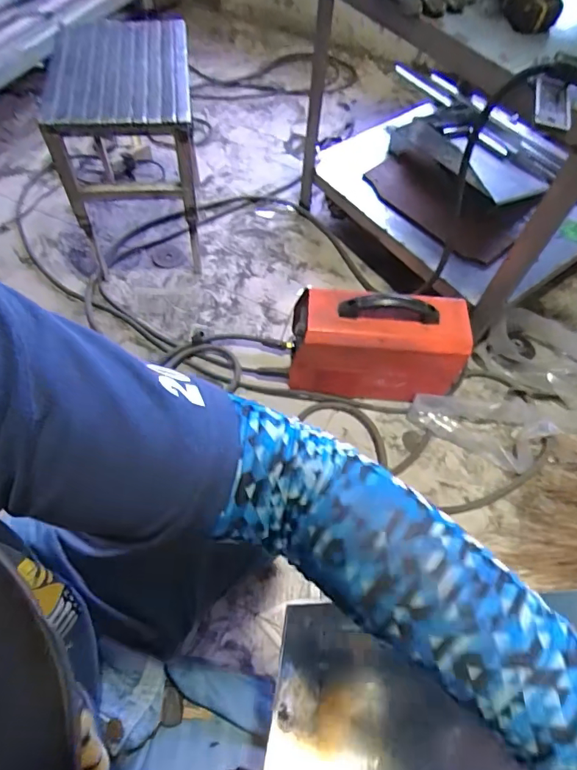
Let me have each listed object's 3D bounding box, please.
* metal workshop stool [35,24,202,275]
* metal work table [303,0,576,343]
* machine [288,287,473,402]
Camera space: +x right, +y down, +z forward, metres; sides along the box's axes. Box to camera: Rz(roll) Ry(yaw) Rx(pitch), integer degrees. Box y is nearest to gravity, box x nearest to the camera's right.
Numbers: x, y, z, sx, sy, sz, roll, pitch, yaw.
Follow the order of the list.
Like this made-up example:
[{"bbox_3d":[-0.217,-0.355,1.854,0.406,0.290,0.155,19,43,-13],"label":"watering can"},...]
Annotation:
[{"bbox_3d":[-0.333,-0.497,1.061,0.256,0.425,0.349,-4,61,-6],"label":"metal workshop stool"},{"bbox_3d":[0.419,-0.599,1.081,0.647,0.567,0.759,-37,69,-21],"label":"metal work table"},{"bbox_3d":[0.174,-0.086,0.966,0.332,0.212,0.154,2,60,-2],"label":"machine"}]

